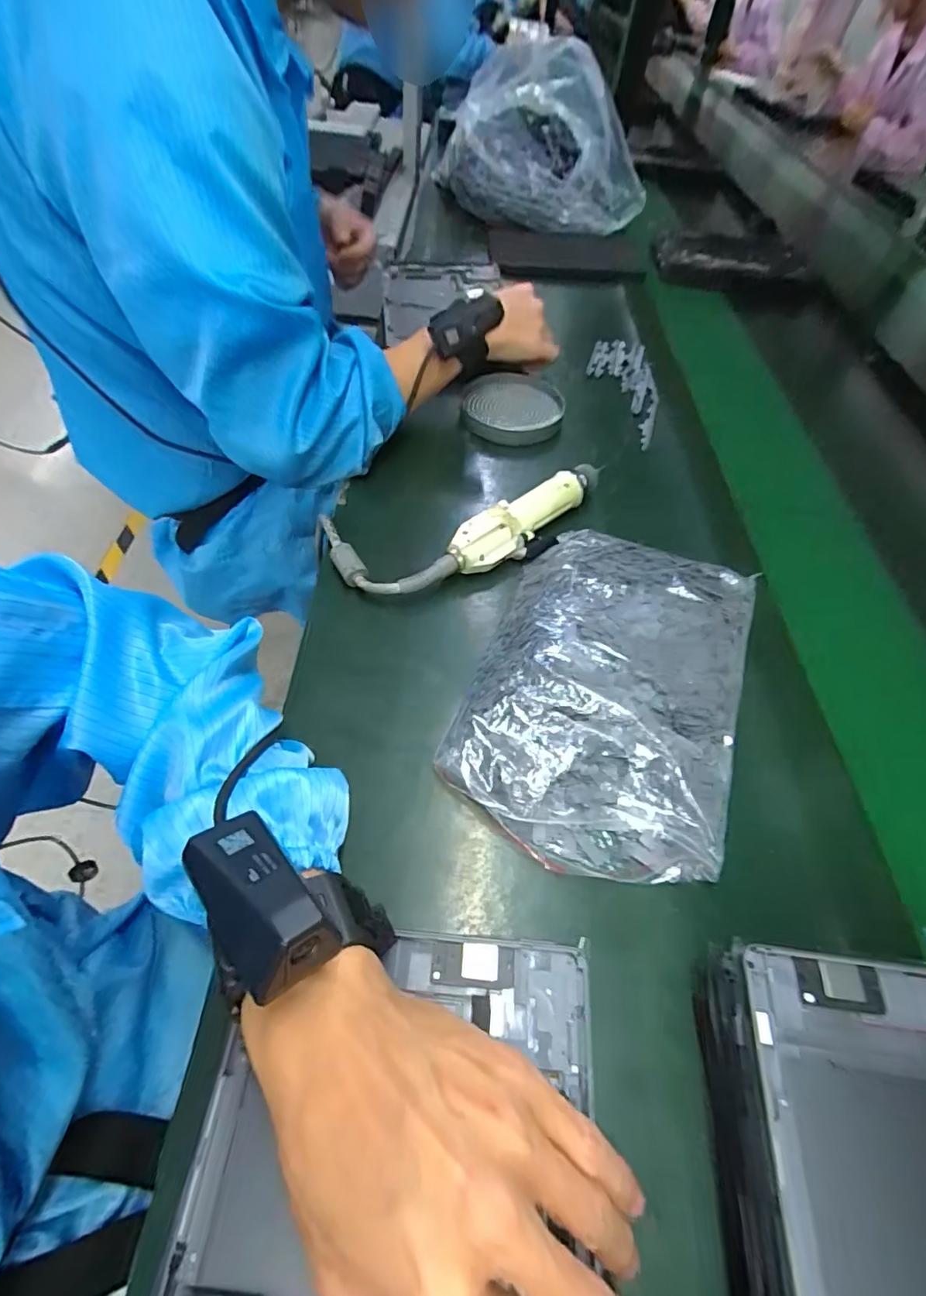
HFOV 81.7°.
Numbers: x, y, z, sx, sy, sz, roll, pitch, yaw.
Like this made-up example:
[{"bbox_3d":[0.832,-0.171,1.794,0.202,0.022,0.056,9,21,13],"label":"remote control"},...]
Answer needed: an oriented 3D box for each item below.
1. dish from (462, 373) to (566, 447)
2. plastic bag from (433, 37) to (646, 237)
[{"bbox_3d":[0.056,-0.266,0.595,0.107,0.023,0.116,3,55,-4],"label":"dish"},{"bbox_3d":[0.128,-0.849,0.913,0.301,0.226,0.278,-5,56,-10],"label":"plastic bag"}]

